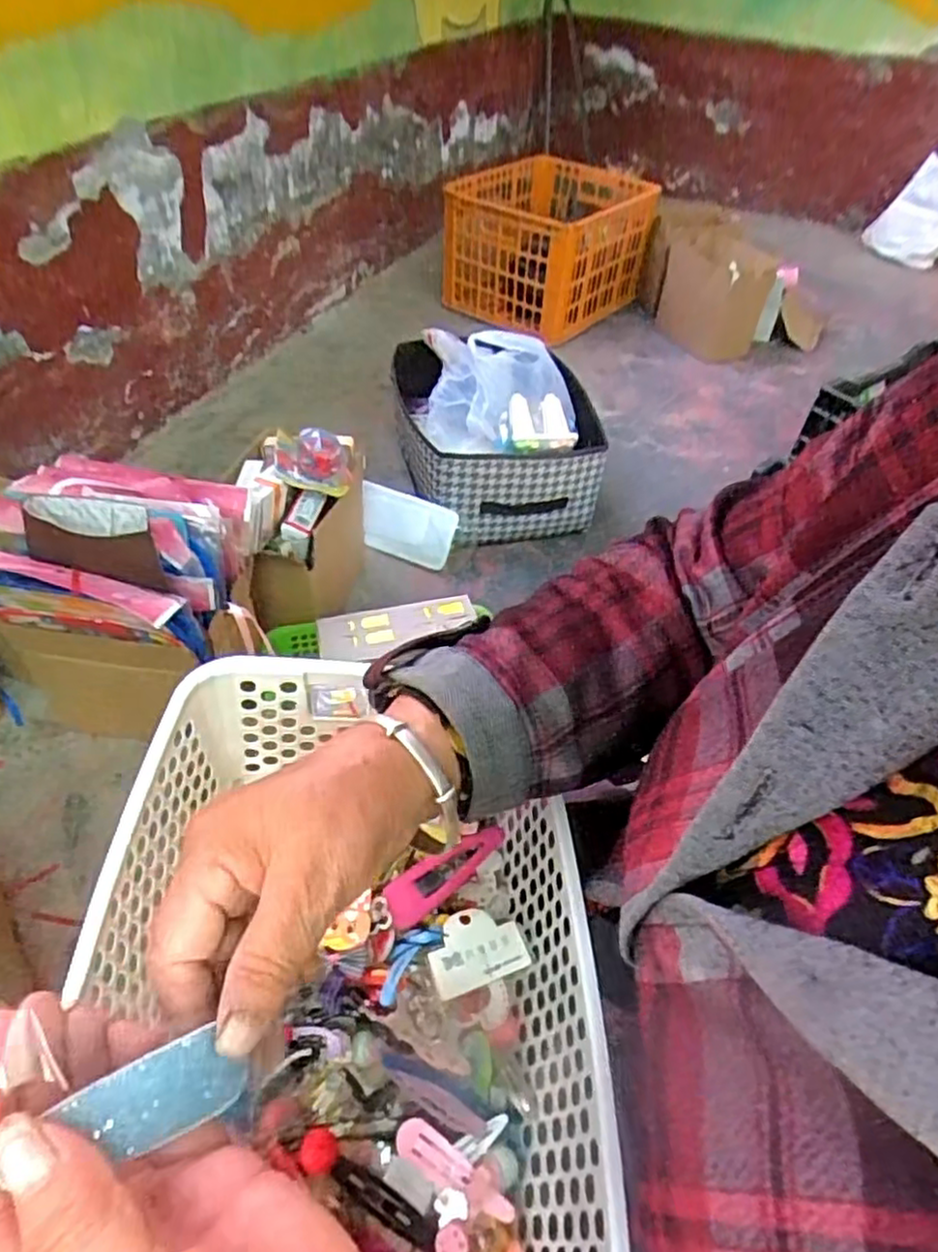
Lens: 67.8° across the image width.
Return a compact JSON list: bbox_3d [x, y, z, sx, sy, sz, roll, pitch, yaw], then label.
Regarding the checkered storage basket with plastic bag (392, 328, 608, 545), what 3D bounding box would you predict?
[{"bbox_3d":[0.050,-0.364,1.299,0.329,0.239,0.404,-6,47,-9],"label":"checkered storage basket with plastic bag"}]

